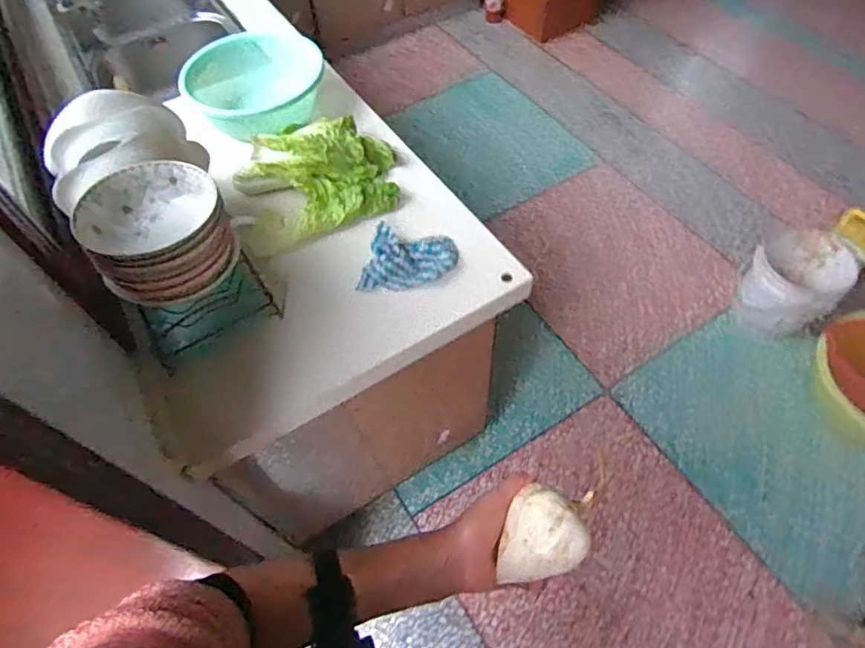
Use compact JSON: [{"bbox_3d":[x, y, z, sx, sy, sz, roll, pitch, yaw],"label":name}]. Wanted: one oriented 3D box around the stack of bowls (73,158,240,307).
[{"bbox_3d":[-0.375,-0.127,0.753,0.180,0.101,0.180,-27,60,-15],"label":"stack of bowls"}]

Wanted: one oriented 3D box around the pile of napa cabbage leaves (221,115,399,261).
[{"bbox_3d":[-0.218,-0.267,0.989,0.300,0.080,0.254,-18,58,-9],"label":"pile of napa cabbage leaves"}]

